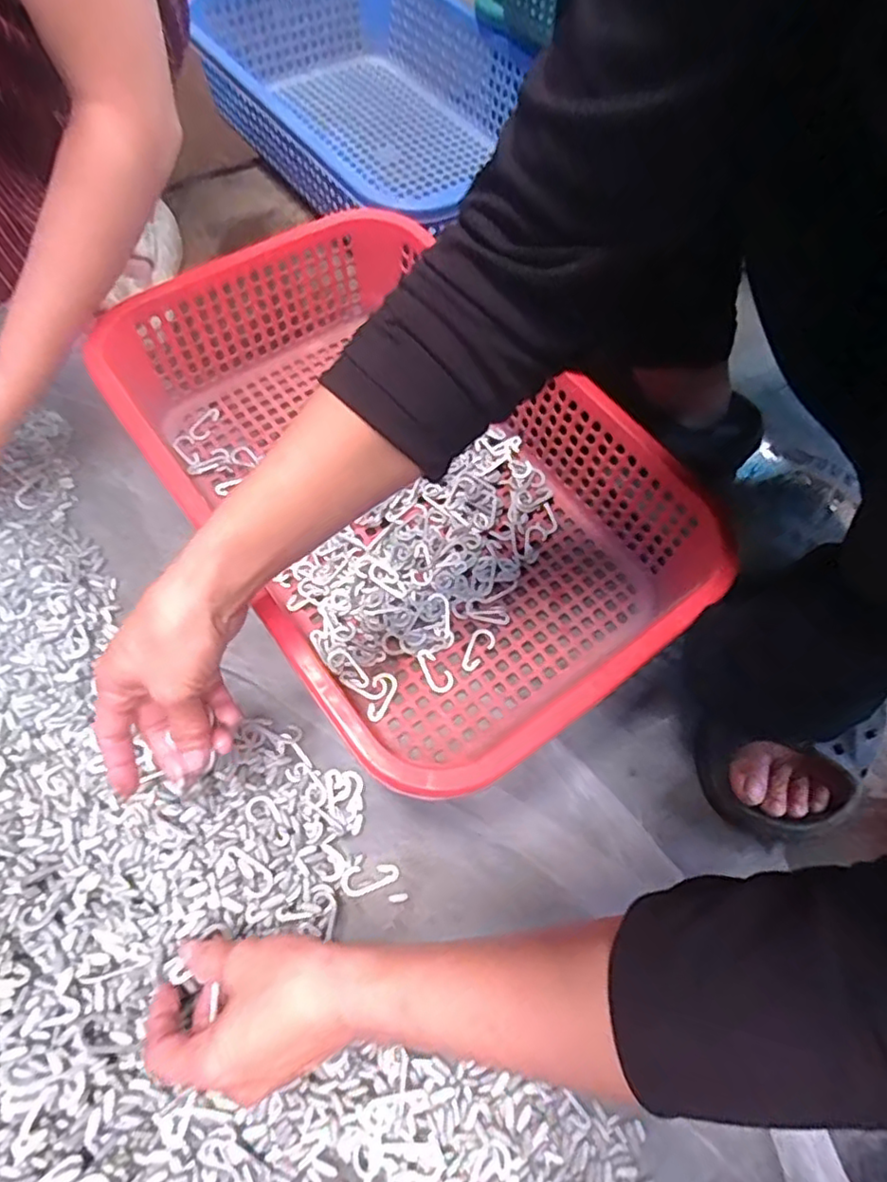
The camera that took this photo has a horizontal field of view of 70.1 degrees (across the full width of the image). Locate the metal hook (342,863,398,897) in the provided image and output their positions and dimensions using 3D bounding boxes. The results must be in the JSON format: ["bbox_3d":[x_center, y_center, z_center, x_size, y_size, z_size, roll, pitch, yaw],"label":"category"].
[{"bbox_3d":[-0.048,0.190,0.417,0.037,0.004,0.018,-6,64,-7],"label":"metal hook"}]

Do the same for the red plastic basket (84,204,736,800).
[{"bbox_3d":[-0.036,-0.090,0.500,0.296,0.098,0.456,-33,70,-18],"label":"red plastic basket"}]

